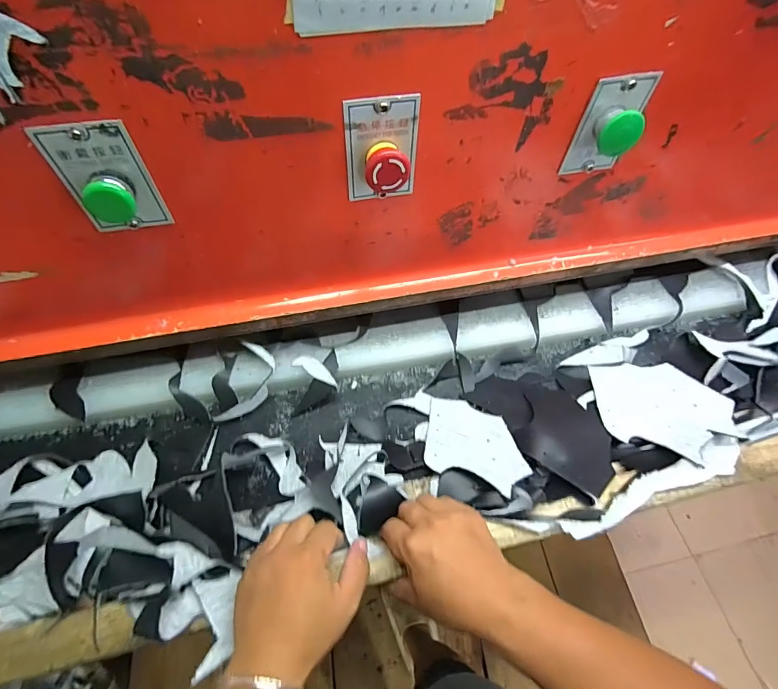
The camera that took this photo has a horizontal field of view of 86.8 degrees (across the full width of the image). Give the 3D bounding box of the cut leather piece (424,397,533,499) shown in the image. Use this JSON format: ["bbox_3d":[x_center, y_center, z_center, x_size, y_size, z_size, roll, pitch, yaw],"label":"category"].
[{"bbox_3d":[0.098,0.111,0.470,0.107,0.007,0.120,3,39,9],"label":"cut leather piece"}]

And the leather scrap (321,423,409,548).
[{"bbox_3d":[-0.028,0.136,0.432,0.065,0.031,0.127,-17,29,-13],"label":"leather scrap"}]

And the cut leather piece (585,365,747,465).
[{"bbox_3d":[0.324,0.076,0.485,0.142,0.029,0.124,4,59,-1],"label":"cut leather piece"}]

